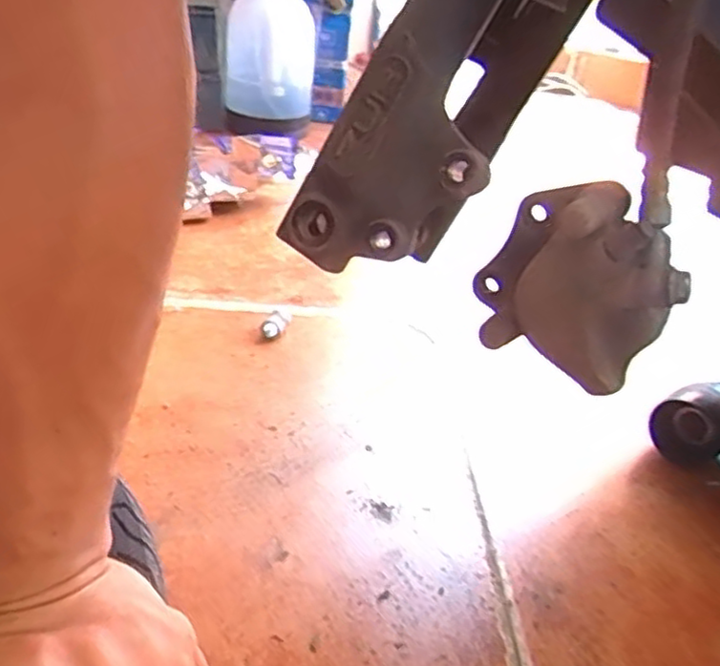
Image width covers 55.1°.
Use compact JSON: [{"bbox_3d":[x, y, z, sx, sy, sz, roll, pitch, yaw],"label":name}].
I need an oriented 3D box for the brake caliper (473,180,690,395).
[{"bbox_3d":[0.092,-0.027,0.296,0.066,0.077,0.073,7,32,1],"label":"brake caliper"}]

